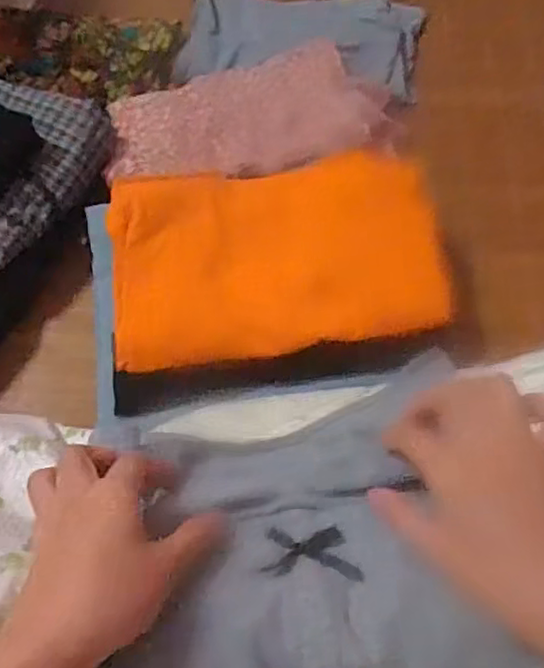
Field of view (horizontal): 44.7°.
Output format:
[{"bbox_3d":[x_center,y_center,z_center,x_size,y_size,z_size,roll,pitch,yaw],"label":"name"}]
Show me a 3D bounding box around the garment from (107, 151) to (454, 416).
[{"bbox_3d":[0.001,-0.049,0.567,0.280,0.021,0.188,-7,87,3],"label":"garment"}]

